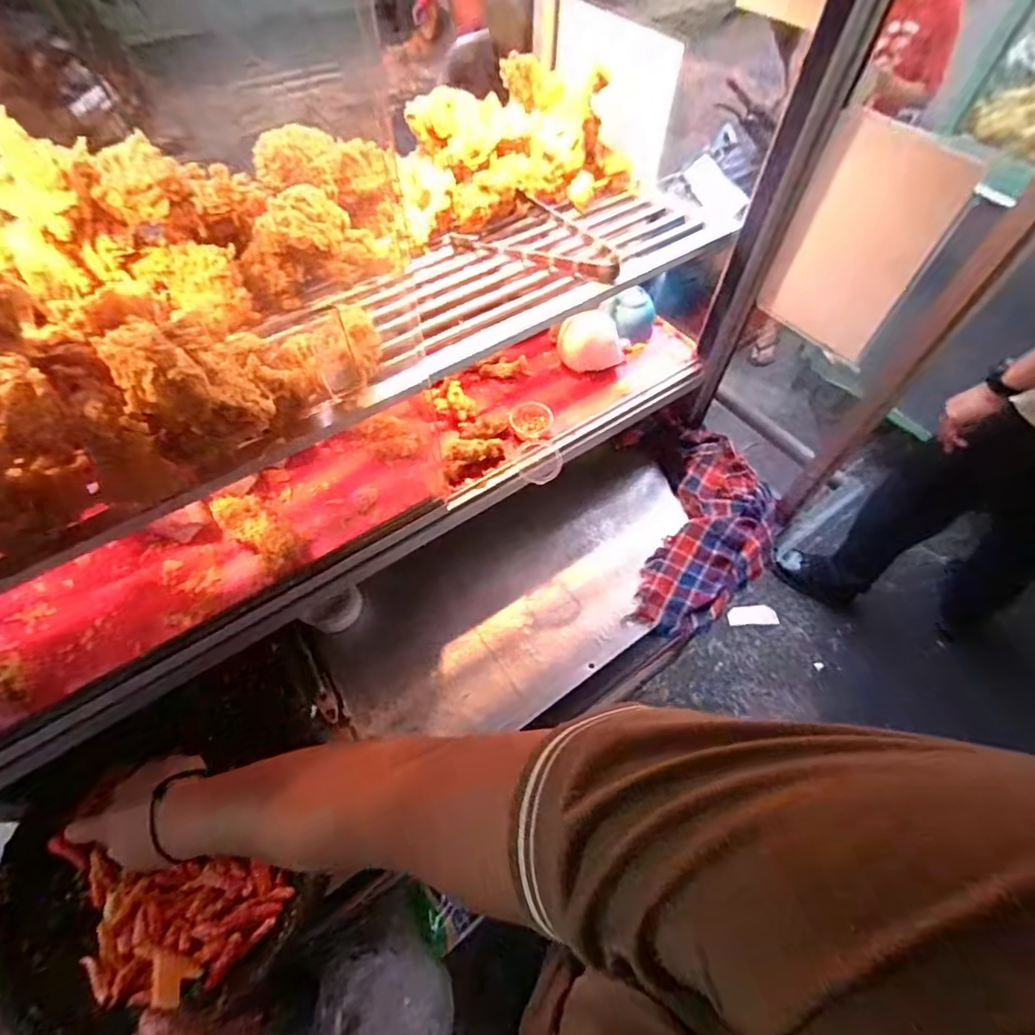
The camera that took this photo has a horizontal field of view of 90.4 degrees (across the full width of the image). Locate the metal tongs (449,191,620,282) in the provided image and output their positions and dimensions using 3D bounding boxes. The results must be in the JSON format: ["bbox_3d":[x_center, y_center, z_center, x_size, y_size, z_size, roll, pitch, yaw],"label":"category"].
[{"bbox_3d":[0.033,-0.318,0.587,0.209,0.040,0.089,29,62,16],"label":"metal tongs"}]

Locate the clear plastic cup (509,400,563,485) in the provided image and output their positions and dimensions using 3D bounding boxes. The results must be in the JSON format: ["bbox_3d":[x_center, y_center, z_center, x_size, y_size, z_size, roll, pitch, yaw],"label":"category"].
[{"bbox_3d":[0.022,-0.091,0.632,0.051,0.026,0.115,-7,59,-5],"label":"clear plastic cup"}]

